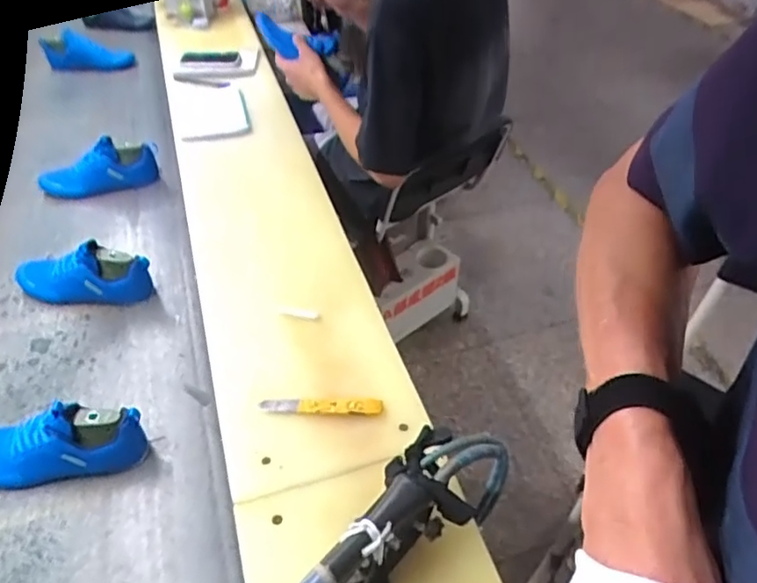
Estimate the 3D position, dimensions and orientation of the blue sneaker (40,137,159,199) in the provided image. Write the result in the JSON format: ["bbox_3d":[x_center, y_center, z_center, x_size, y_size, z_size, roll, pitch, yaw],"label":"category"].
[{"bbox_3d":[-0.643,-0.282,1.336,0.252,0.097,0.122,-24,50,-24],"label":"blue sneaker"}]

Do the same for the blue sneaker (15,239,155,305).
[{"bbox_3d":[-0.554,-0.030,1.063,0.279,0.102,0.084,7,46,9],"label":"blue sneaker"}]

